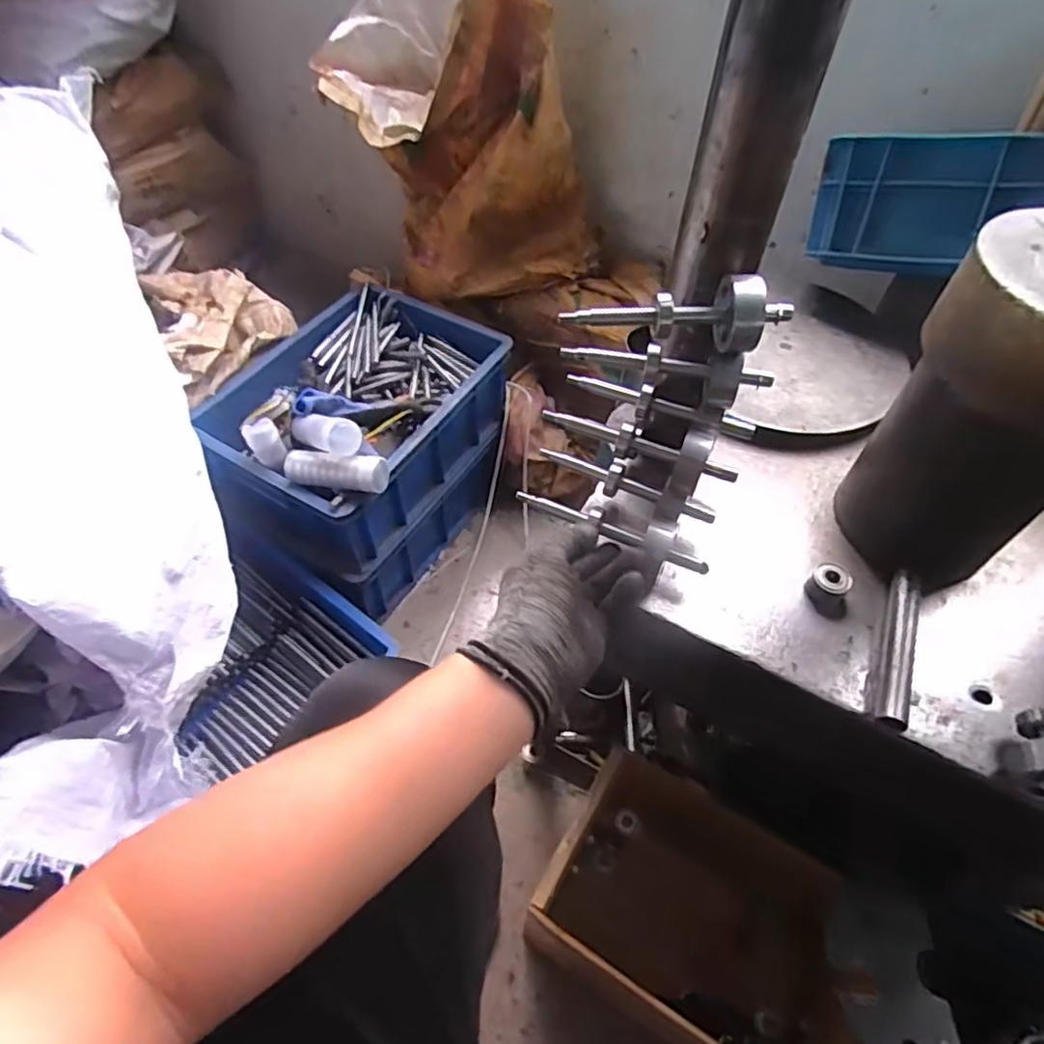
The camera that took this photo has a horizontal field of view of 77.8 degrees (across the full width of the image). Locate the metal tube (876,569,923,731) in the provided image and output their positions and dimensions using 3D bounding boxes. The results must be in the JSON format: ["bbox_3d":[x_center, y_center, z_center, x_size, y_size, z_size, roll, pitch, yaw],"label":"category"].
[{"bbox_3d":[0.290,0.094,0.496,0.020,0.015,0.135,20,55,13],"label":"metal tube"}]

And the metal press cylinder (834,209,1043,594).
[{"bbox_3d":[0.336,-0.070,0.468,0.122,0.253,0.135,-38,63,-26],"label":"metal press cylinder"}]

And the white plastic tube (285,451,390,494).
[{"bbox_3d":[-0.227,-0.066,0.782,0.125,0.043,0.035,9,53,4],"label":"white plastic tube"}]

